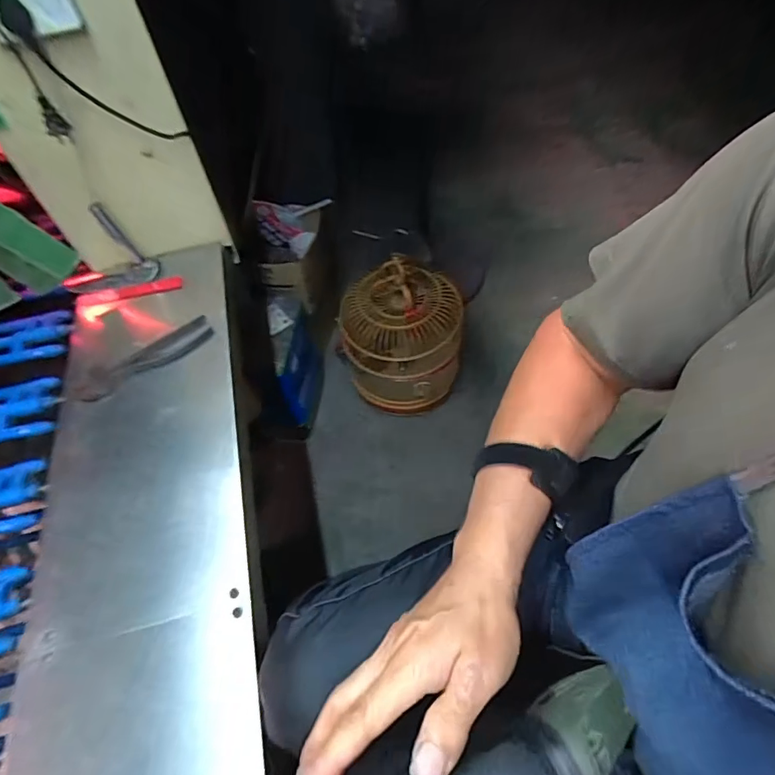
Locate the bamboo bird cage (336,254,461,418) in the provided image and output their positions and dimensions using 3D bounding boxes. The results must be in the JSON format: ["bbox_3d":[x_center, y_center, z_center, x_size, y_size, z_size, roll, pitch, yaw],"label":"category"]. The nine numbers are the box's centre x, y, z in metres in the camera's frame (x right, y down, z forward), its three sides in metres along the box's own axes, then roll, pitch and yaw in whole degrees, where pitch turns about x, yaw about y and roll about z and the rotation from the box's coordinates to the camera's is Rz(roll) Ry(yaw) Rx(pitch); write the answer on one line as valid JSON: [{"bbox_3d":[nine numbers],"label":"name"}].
[{"bbox_3d":[0.049,-0.139,1.335,0.338,0.379,0.266,-15,57,-6],"label":"bamboo bird cage"}]

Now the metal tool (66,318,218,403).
[{"bbox_3d":[-0.345,-0.041,0.680,0.199,0.012,0.054,-34,61,-18],"label":"metal tool"}]

